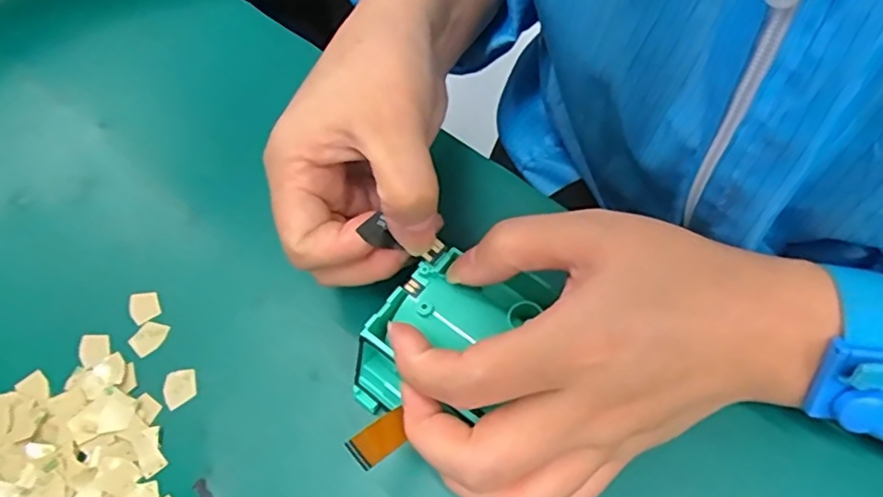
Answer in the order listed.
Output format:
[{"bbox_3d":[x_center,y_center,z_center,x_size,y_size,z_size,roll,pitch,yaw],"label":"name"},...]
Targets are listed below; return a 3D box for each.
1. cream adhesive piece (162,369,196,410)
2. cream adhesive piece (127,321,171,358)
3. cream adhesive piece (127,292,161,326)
[{"bbox_3d":[-0.119,0.062,0.278,0.016,0.004,0.016,-27,62,-16],"label":"cream adhesive piece"},{"bbox_3d":[-0.139,0.041,0.290,0.014,0.004,0.018,39,65,21],"label":"cream adhesive piece"},{"bbox_3d":[-0.145,0.028,0.298,0.015,0.004,0.016,0,58,0],"label":"cream adhesive piece"}]

